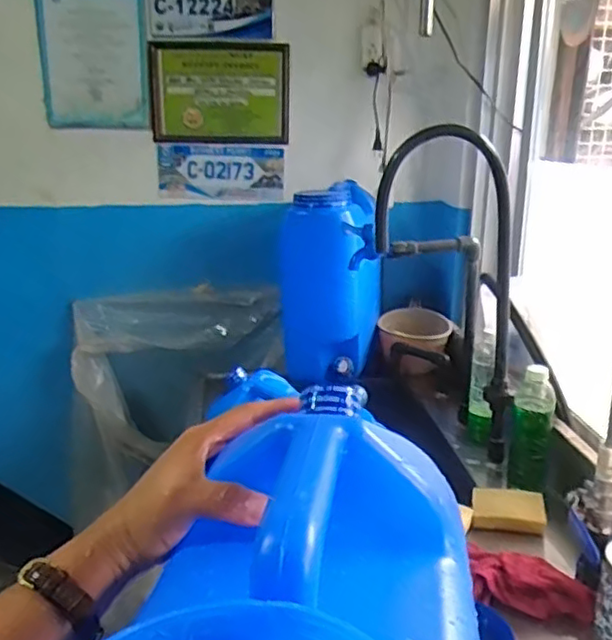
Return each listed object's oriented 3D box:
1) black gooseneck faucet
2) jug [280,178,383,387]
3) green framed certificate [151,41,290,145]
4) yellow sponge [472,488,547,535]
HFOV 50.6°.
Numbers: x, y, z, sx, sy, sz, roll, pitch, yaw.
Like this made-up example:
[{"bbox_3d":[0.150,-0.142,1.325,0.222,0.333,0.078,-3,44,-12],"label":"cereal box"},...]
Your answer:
[{"bbox_3d":[0.219,-0.031,1.019,0.221,0.519,0.058,1,18,5],"label":"black gooseneck faucet"},{"bbox_3d":[0.061,-0.093,1.468,0.193,0.390,0.244,5,19,15],"label":"jug"},{"bbox_3d":[-0.200,-0.531,1.520,0.314,0.215,0.036,-1,18,-3],"label":"green framed certificate"},{"bbox_3d":[0.299,0.280,0.956,0.101,0.028,0.073,4,18,14],"label":"yellow sponge"}]

